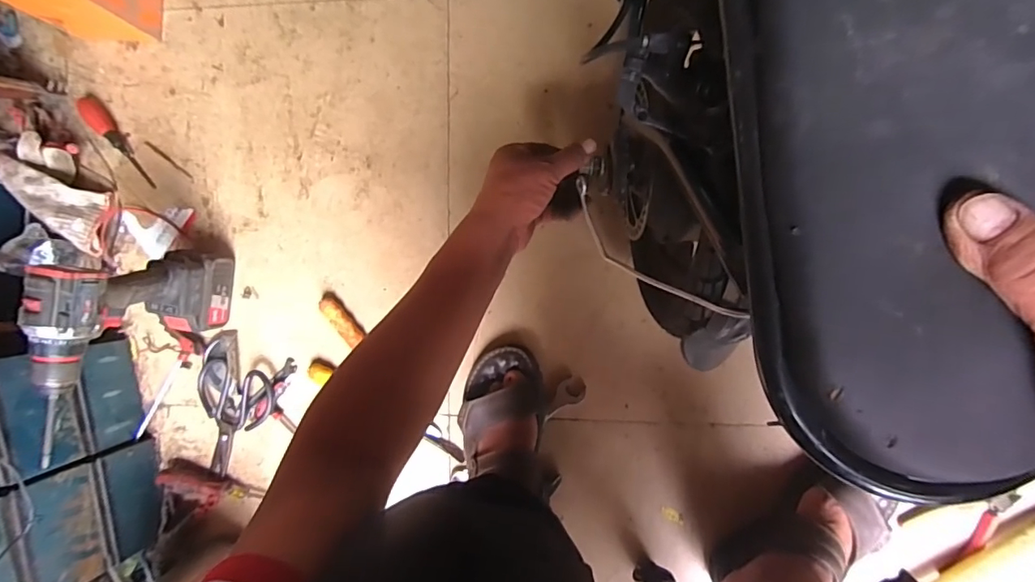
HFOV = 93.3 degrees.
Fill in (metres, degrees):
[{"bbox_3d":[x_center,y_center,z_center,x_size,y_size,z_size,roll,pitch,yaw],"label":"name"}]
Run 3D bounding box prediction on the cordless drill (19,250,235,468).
[{"bbox_3d":[-0.472,0.064,0.615,0.066,0.249,0.229,4,93,6],"label":"cordless drill"}]

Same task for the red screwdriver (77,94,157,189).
[{"bbox_3d":[-0.599,-0.226,0.733,0.028,0.020,0.169,-41,88,6],"label":"red screwdriver"}]

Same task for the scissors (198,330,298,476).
[{"bbox_3d":[-0.435,0.169,0.730,0.127,0.022,0.203,30,95,4],"label":"scissors"}]

